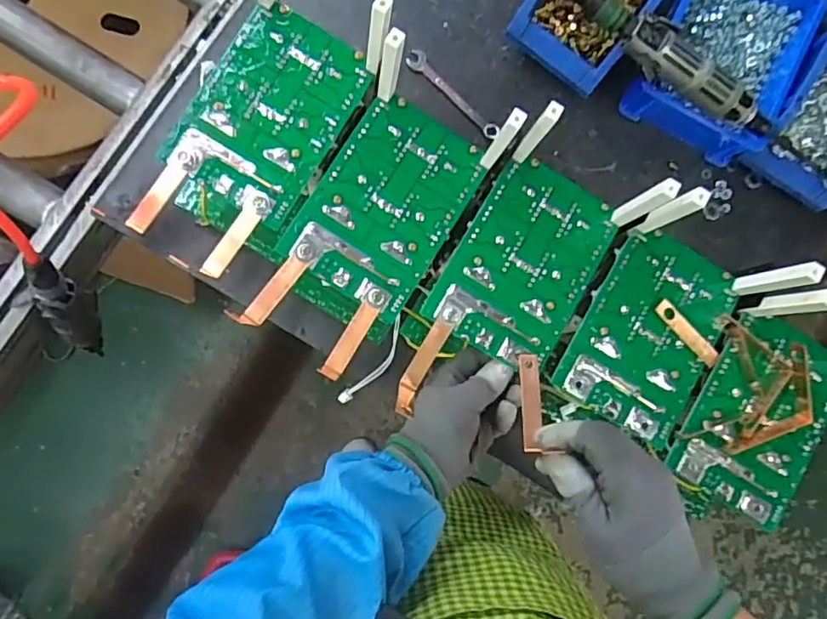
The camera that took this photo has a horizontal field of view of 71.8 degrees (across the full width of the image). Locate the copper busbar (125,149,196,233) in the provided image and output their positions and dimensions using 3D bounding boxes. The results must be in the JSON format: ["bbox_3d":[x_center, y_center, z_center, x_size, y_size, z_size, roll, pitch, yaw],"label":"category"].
[{"bbox_3d":[-0.198,-0.094,0.448,0.017,0.009,0.075,32,82,-4],"label":"copper busbar"}]

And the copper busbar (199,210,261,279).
[{"bbox_3d":[-0.146,-0.052,0.455,0.015,0.005,0.061,33,82,-3],"label":"copper busbar"}]

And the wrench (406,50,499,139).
[{"bbox_3d":[0.045,-0.235,0.627,0.129,0.012,0.022,43,81,-2],"label":"wrench"}]

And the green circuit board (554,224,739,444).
[{"bbox_3d":[0.202,0.021,0.485,0.112,0.009,0.160,31,82,-4],"label":"green circuit board"}]

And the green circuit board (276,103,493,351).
[{"bbox_3d":[-0.026,-0.078,0.468,0.110,0.004,0.184,32,82,-4],"label":"green circuit board"}]

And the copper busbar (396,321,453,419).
[{"bbox_3d":[0.005,0.047,0.470,0.016,0.013,0.084,26,96,-4],"label":"copper busbar"}]

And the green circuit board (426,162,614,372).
[{"bbox_3d":[0.095,-0.039,0.479,0.113,0.007,0.159,30,82,-4],"label":"green circuit board"}]

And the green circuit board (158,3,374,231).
[{"bbox_3d":[-0.121,-0.154,0.466,0.110,0.011,0.179,31,82,-4],"label":"green circuit board"}]

